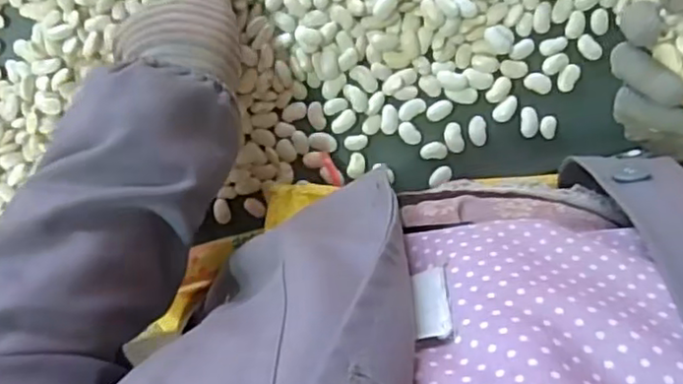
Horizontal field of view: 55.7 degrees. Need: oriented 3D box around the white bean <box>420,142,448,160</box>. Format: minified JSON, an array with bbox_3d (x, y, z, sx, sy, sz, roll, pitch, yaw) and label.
[{"bbox_3d":[0.071,-0.032,0.498,0.020,0.004,0.014,3,97,5],"label":"white bean"}]

